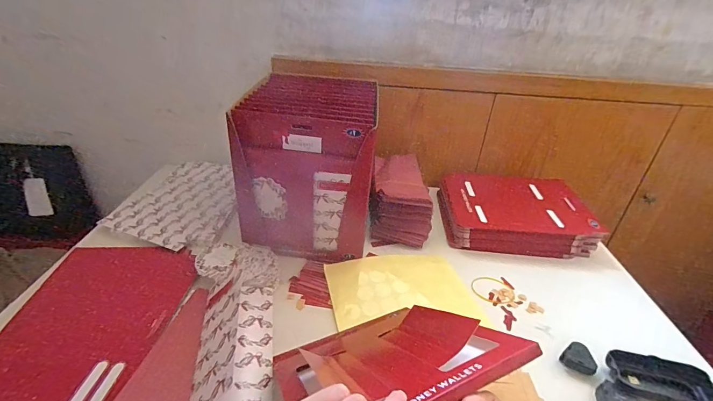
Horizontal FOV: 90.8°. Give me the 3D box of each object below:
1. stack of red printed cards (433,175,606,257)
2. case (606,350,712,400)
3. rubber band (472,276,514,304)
[{"bbox_3d":[0.307,0.021,0.709,0.275,0.061,0.214,5,31,2],"label":"stack of red printed cards"},{"bbox_3d":[0.367,0.219,0.427,0.110,0.026,0.050,10,31,10],"label":"case"},{"bbox_3d":[0.216,0.141,0.556,0.064,0.005,0.055,12,32,14],"label":"rubber band"}]

